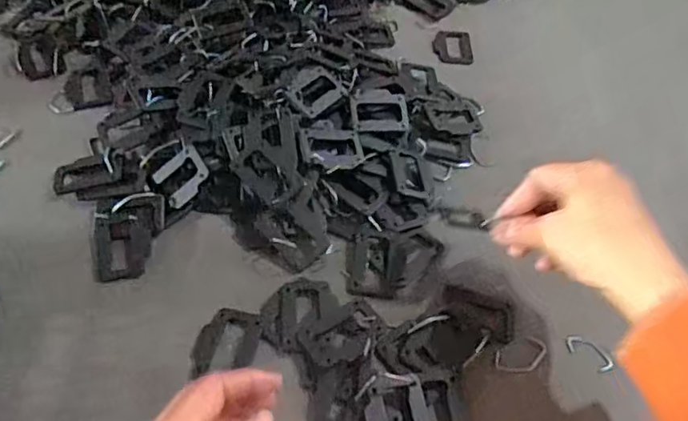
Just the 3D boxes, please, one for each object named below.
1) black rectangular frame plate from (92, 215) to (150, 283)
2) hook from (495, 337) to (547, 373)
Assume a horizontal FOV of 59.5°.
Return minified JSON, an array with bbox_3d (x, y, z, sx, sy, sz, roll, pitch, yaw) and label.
[{"bbox_3d":[-0.158,0.024,0.428,0.039,0.005,0.054,-9,52,-13],"label":"black rectangular frame plate"},{"bbox_3d":[0.116,0.095,0.391,0.040,0.004,0.019,-17,54,-18],"label":"hook"}]

